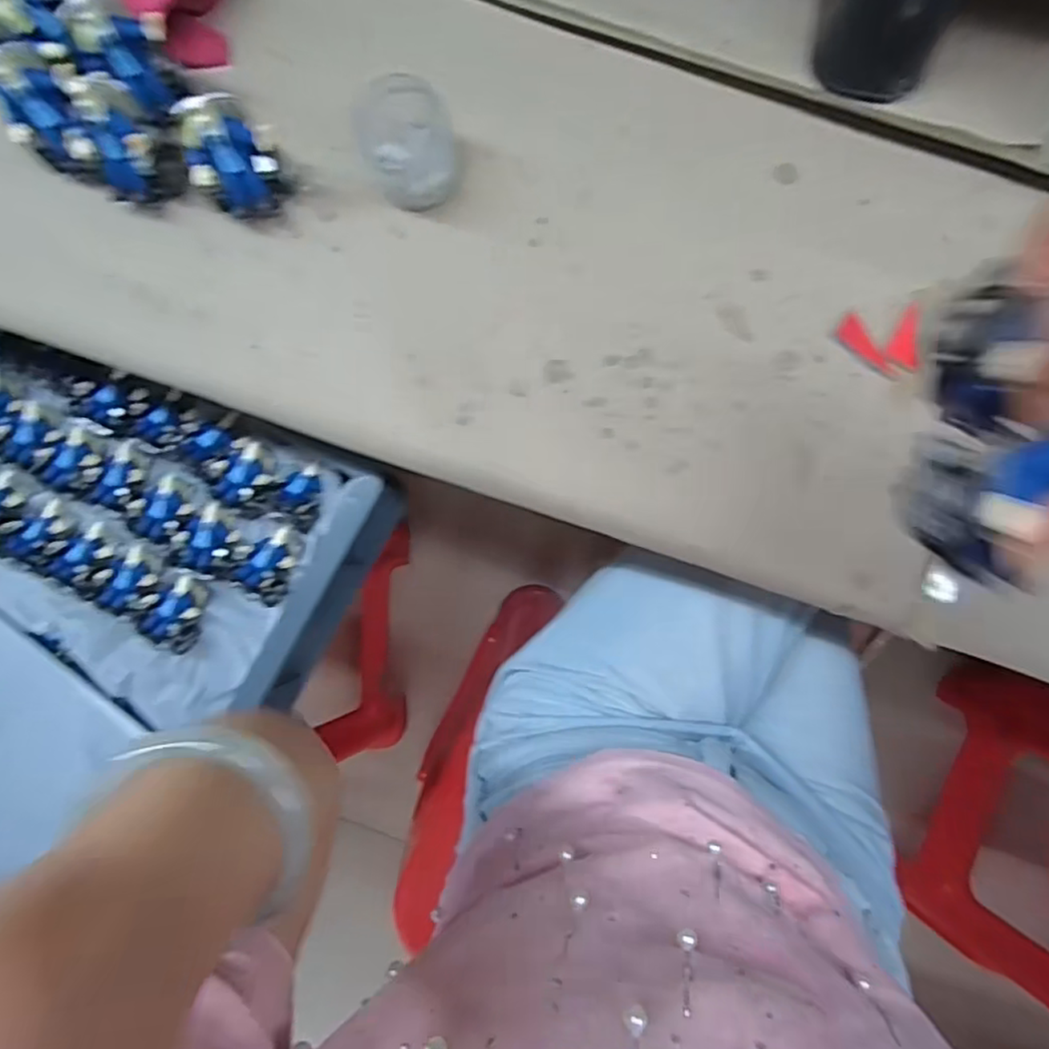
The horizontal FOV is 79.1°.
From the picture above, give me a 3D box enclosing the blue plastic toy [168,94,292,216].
[{"bbox_3d":[-0.165,-0.207,0.362,0.041,0.057,0.047,41,90,5],"label":"blue plastic toy"}]

